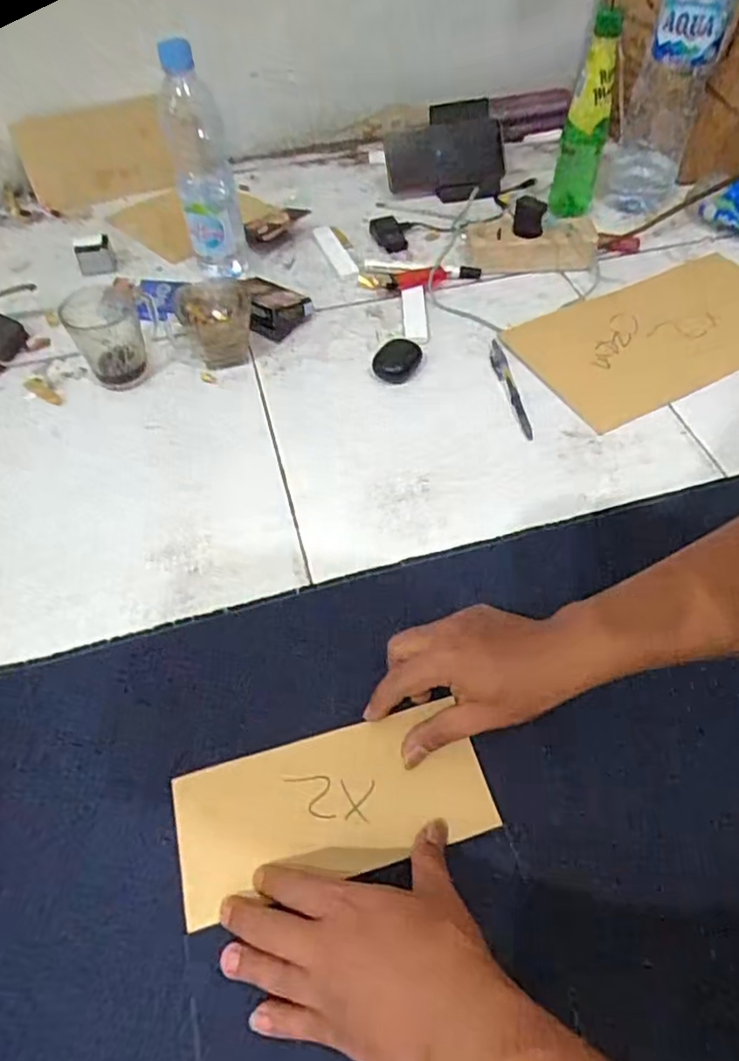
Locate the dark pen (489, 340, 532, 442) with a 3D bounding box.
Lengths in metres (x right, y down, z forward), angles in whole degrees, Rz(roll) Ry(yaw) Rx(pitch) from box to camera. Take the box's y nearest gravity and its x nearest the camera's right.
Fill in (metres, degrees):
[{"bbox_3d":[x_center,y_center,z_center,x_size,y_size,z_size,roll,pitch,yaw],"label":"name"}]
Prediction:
[{"bbox_3d":[0.146,-0.151,0.655,0.015,0.010,0.142,-6,54,-3],"label":"dark pen"}]

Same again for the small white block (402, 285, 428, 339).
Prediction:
[{"bbox_3d":[0.052,-0.254,0.730,0.026,0.006,0.094,-1,54,1],"label":"small white block"}]

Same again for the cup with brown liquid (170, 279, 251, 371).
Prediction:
[{"bbox_3d":[-0.172,-0.222,0.682,0.089,0.069,0.076,-12,54,-7],"label":"cup with brown liquid"}]

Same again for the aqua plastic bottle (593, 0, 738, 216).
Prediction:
[{"bbox_3d":[0.363,-0.547,0.762,0.101,0.291,0.072,17,56,13],"label":"aqua plastic bottle"}]

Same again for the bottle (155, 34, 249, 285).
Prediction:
[{"bbox_3d":[-0.190,-0.412,0.722,0.066,0.227,0.069,-12,54,-7],"label":"bottle"}]

